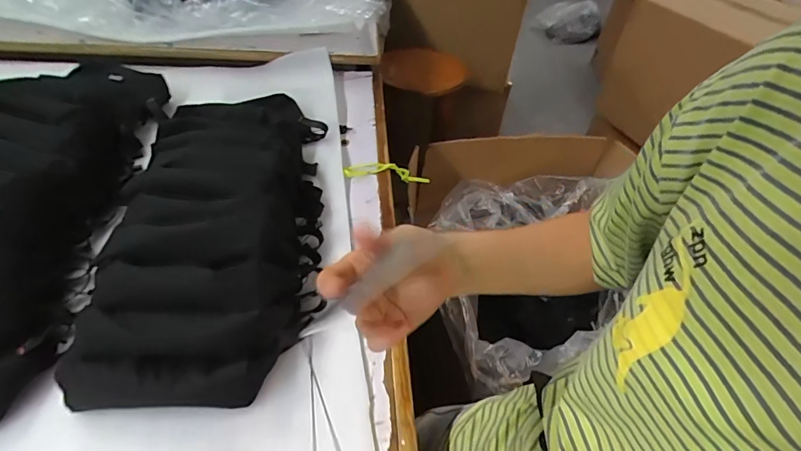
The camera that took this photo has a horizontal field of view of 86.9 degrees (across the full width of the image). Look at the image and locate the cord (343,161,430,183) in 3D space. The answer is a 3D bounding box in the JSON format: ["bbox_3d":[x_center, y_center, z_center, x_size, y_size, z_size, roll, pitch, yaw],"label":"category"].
[{"bbox_3d":[-0.019,-0.082,0.660,0.141,0.030,0.021,4,42,-26],"label":"cord"}]

